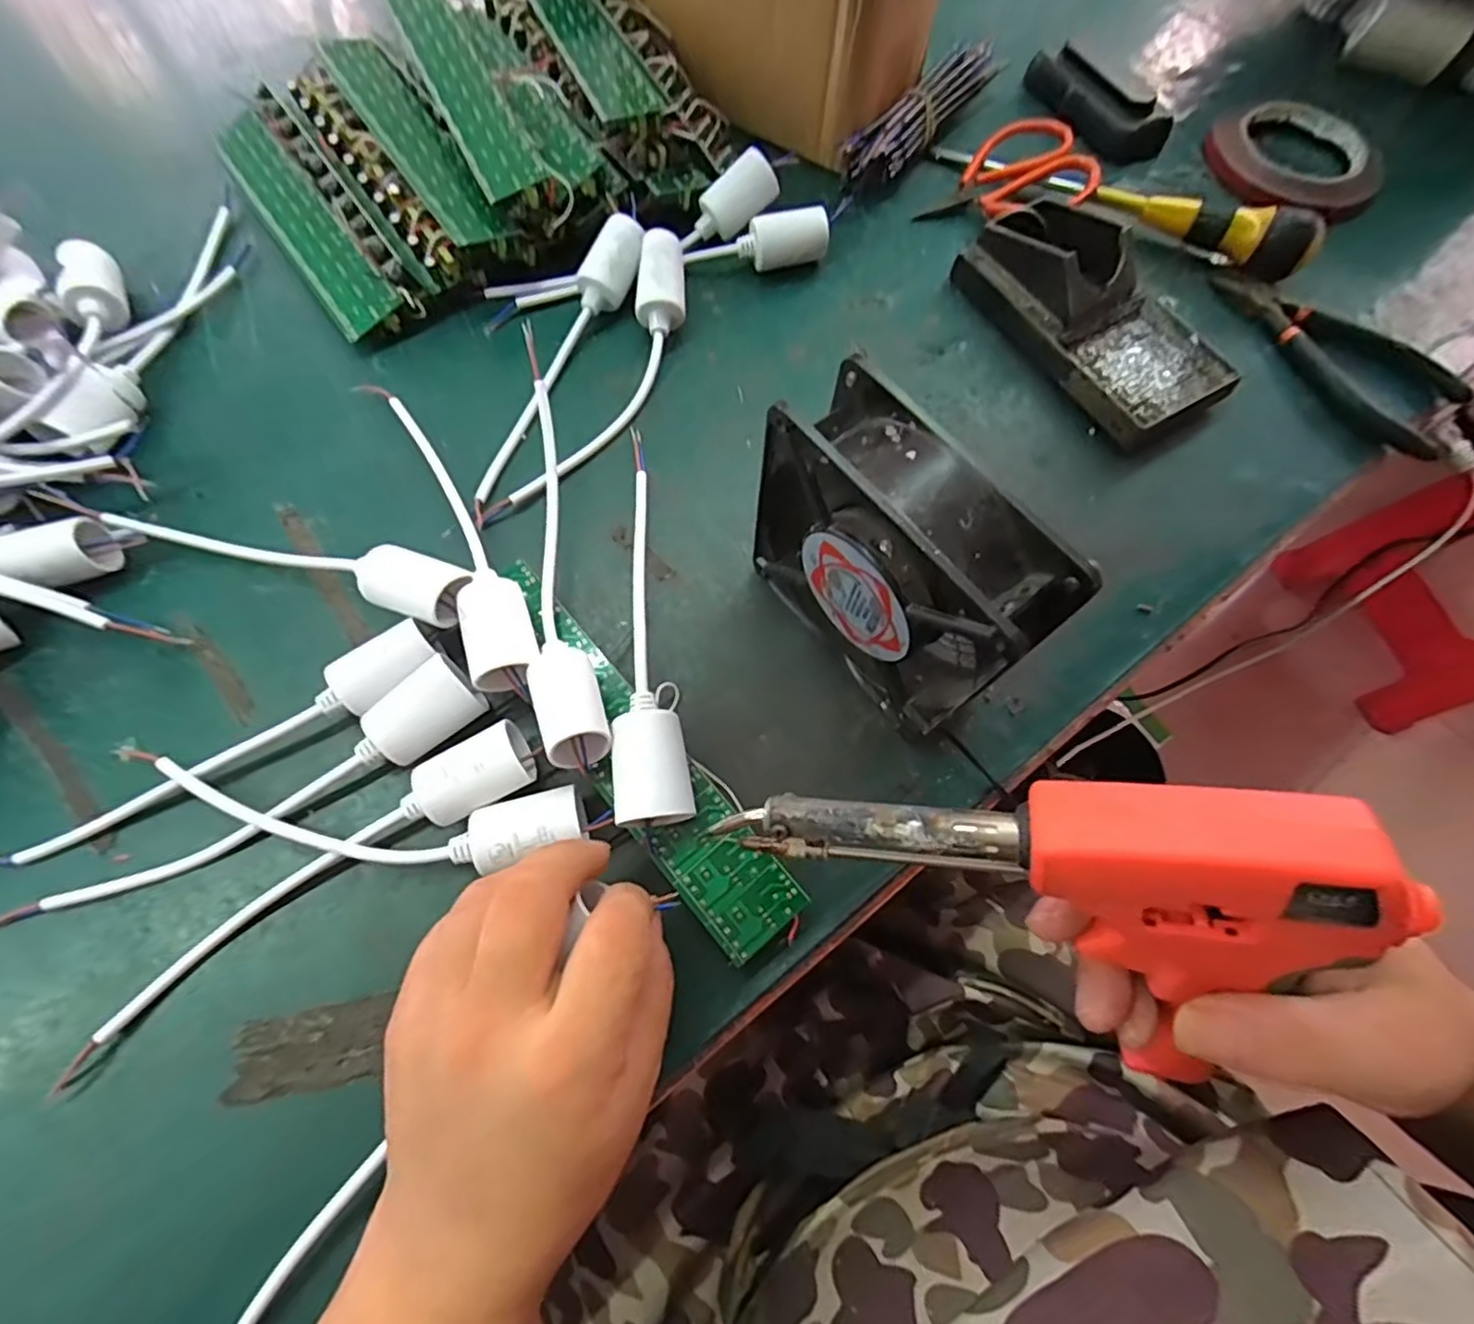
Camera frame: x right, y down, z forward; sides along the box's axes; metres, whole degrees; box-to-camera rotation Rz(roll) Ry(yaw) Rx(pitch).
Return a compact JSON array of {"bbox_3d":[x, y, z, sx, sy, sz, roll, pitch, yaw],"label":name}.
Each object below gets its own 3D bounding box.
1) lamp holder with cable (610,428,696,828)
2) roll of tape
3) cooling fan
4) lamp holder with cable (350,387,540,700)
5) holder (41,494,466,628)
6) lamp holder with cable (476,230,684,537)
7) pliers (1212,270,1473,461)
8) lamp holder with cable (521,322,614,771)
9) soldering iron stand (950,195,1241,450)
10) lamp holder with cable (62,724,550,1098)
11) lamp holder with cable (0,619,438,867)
[{"bbox_3d":[-0.045,-0.027,0.308,0.030,0.038,0.206,-6,70,-4],"label":"lamp holder with cable"},{"bbox_3d":[0.372,-0.336,0.442,0.108,0.022,0.108,1,69,-2],"label":"roll of tape"},{"bbox_3d":[0.060,-0.036,0.270,0.040,0.123,0.117,-36,75,-14],"label":"cooling fan"},{"bbox_3d":[-0.142,-0.067,0.319,0.032,0.035,0.199,-29,73,-12],"label":"lamp holder with cable"},{"bbox_3d":[-0.220,-0.055,0.311,0.208,0.035,0.029,18,70,5],"label":"holder"},{"bbox_3d":[-0.072,-0.152,0.354,0.039,0.034,0.192,23,70,6],"label":"lamp holder with cable"},{"bbox_3d":[0.341,-0.180,0.379,0.055,0.018,0.150,-41,76,-15],"label":"pliers"},{"bbox_3d":[-0.088,-0.050,0.306,0.029,0.051,0.203,-12,70,-7],"label":"lamp holder with cable"},{"bbox_3d":[0.205,-0.201,0.375,0.076,0.043,0.156,-30,73,-12],"label":"soldering iron stand"},{"bbox_3d":[-0.172,0.088,0.263,0.200,0.031,0.030,-30,73,-13],"label":"lamp holder with cable"},{"bbox_3d":[-0.225,0.037,0.280,0.200,0.030,0.026,-24,72,-11],"label":"lamp holder with cable"}]

